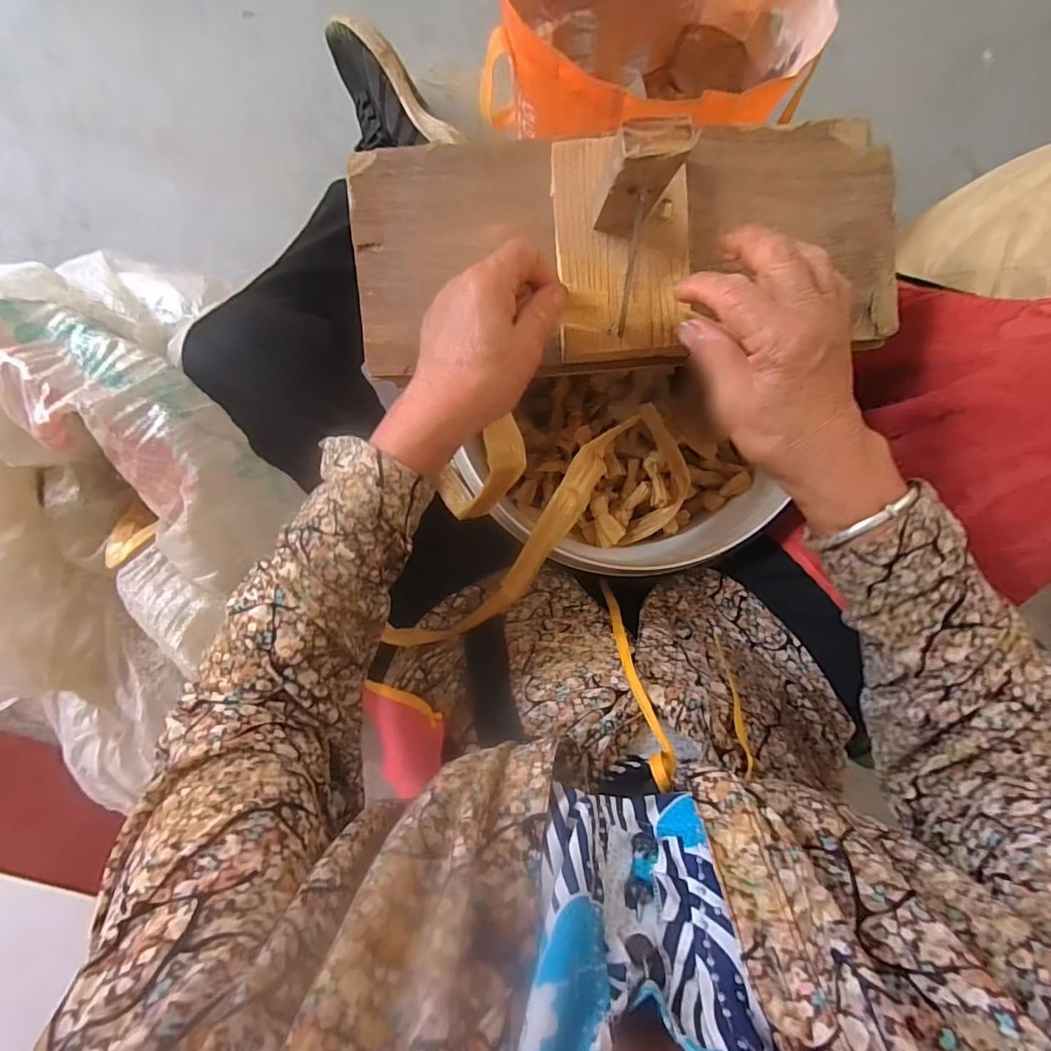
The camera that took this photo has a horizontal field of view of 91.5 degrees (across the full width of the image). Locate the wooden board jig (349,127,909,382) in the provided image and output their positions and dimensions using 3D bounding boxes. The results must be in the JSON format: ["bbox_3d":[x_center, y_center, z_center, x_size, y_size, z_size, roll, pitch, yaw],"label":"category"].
[{"bbox_3d":[0.072,-0.194,0.310,0.383,0.128,0.162,-4,92,1],"label":"wooden board jig"}]

